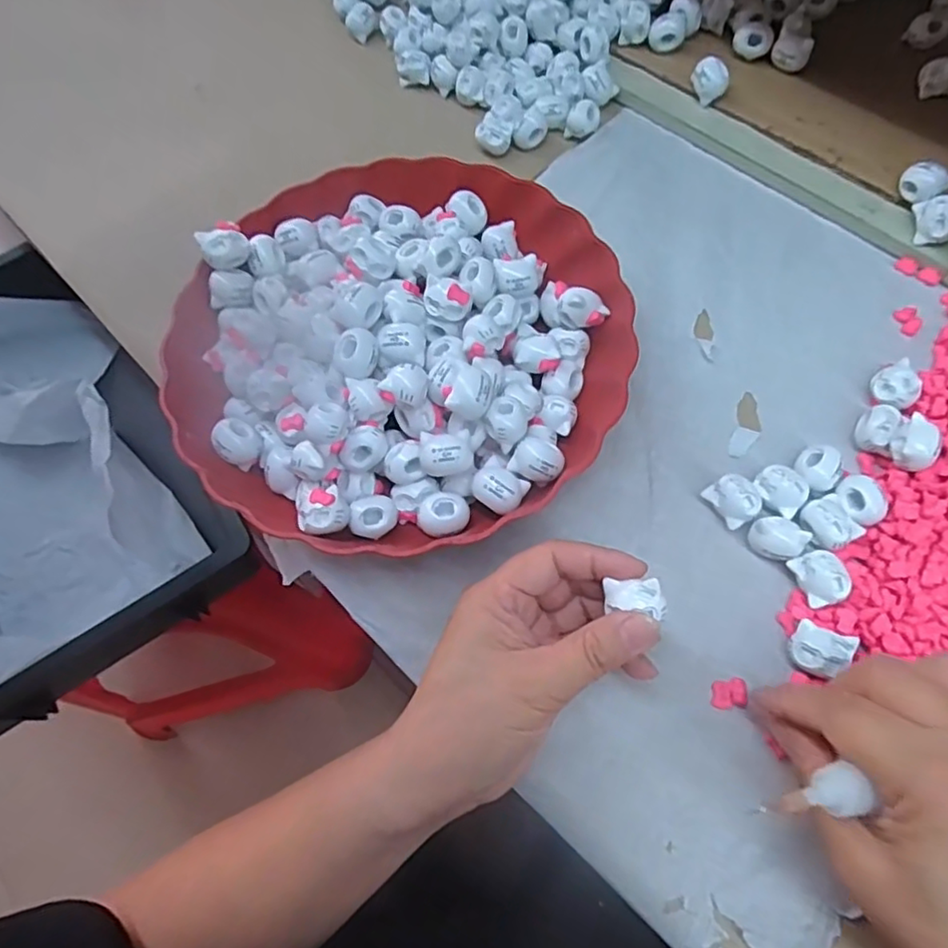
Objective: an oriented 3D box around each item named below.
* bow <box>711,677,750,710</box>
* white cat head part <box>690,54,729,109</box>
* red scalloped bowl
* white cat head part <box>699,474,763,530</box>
[{"bbox_3d":[0.118,0.101,0.289,0.016,0.006,0.013,-4,67,1],"label":"bow"},{"bbox_3d":[0.161,-0.267,0.428,0.024,0.024,0.017,17,69,10],"label":"white cat head part"},{"bbox_3d":[-0.037,-0.072,0.344,0.228,0.057,0.233,-1,67,3],"label":"red scalloped bowl"},{"bbox_3d":[0.133,0.014,0.321,0.020,0.017,0.024,-34,69,-11],"label":"white cat head part"}]

